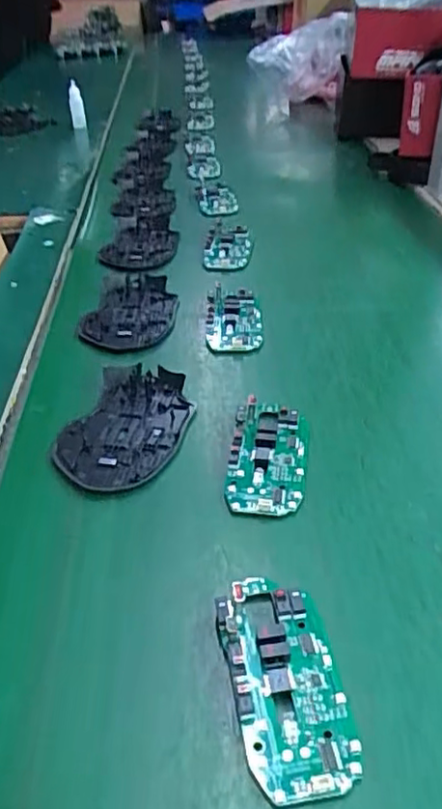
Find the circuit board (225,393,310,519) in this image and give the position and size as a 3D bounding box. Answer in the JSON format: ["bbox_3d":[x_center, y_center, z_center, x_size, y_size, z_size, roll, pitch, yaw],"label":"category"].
[{"bbox_3d":[0.028,0.029,0.382,0.045,0.013,0.088,3,37,8],"label":"circuit board"}]

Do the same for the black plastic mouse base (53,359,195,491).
[{"bbox_3d":[-0.061,0.013,0.419,0.070,0.012,0.112,9,39,16],"label":"black plastic mouse base"}]

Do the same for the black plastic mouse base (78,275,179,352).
[{"bbox_3d":[-0.075,-0.078,0.534,0.069,0.013,0.107,2,37,7],"label":"black plastic mouse base"}]

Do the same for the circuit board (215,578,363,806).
[{"bbox_3d":[0.027,0.114,0.273,0.045,0.011,0.096,-8,37,-7],"label":"circuit board"}]

